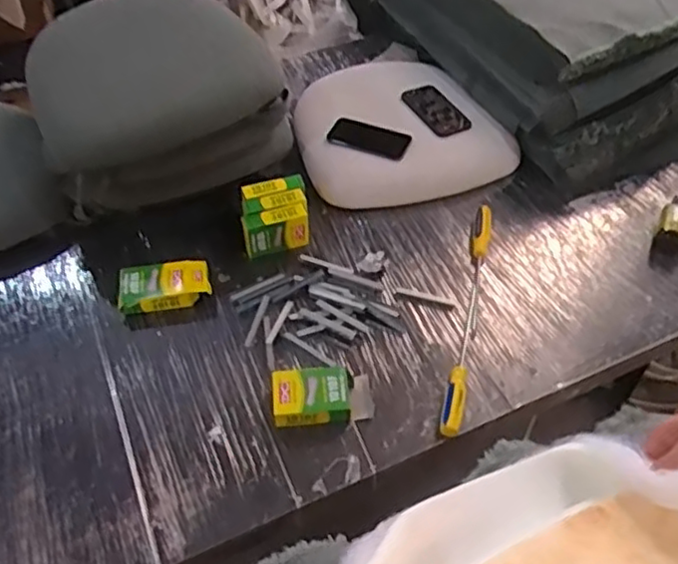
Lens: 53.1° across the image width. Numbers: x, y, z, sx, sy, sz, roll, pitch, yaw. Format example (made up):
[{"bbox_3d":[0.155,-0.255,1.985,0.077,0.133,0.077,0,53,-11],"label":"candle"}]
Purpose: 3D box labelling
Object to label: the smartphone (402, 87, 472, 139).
[{"bbox_3d":[0.201,-0.357,1.401,0.080,0.009,0.175,-18,51,-15],"label":"smartphone"}]

